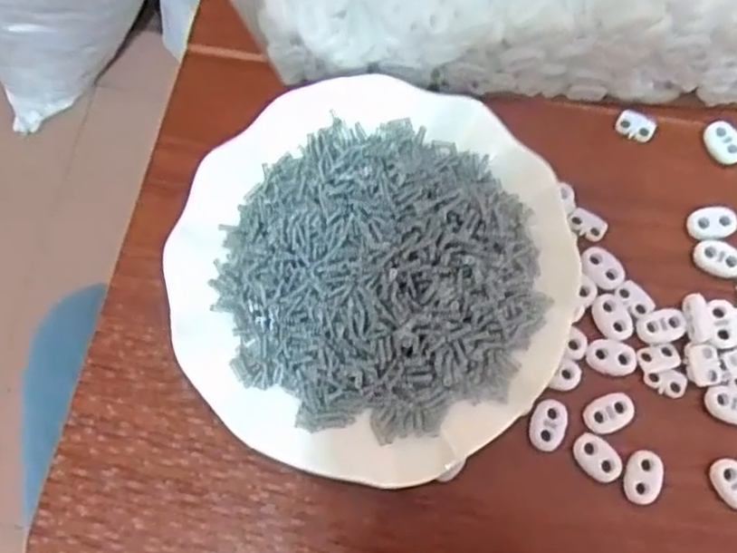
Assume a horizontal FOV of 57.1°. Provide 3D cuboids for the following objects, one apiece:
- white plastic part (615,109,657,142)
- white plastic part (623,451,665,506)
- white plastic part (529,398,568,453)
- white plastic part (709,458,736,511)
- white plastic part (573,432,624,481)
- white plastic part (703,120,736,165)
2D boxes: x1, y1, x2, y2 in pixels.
[{"bbox_3d":[0.137,-0.077,0.347,0.019,0.005,0.014,28,79,11],"label":"white plastic part"},{"bbox_3d":[0.122,0.089,0.299,0.015,0.004,0.023,14,77,8],"label":"white plastic part"},{"bbox_3d":[0.082,0.067,0.306,0.016,0.004,0.023,15,77,8],"label":"white plastic part"},{"bbox_3d":[0.160,0.091,0.296,0.016,0.006,0.023,-32,75,-4],"label":"white plastic part"},{"bbox_3d":[0.103,0.081,0.302,0.016,0.004,0.023,-37,76,-6],"label":"white plastic part"},{"bbox_3d":[0.177,-0.067,0.337,0.014,0.006,0.023,-20,75,-1],"label":"white plastic part"}]

